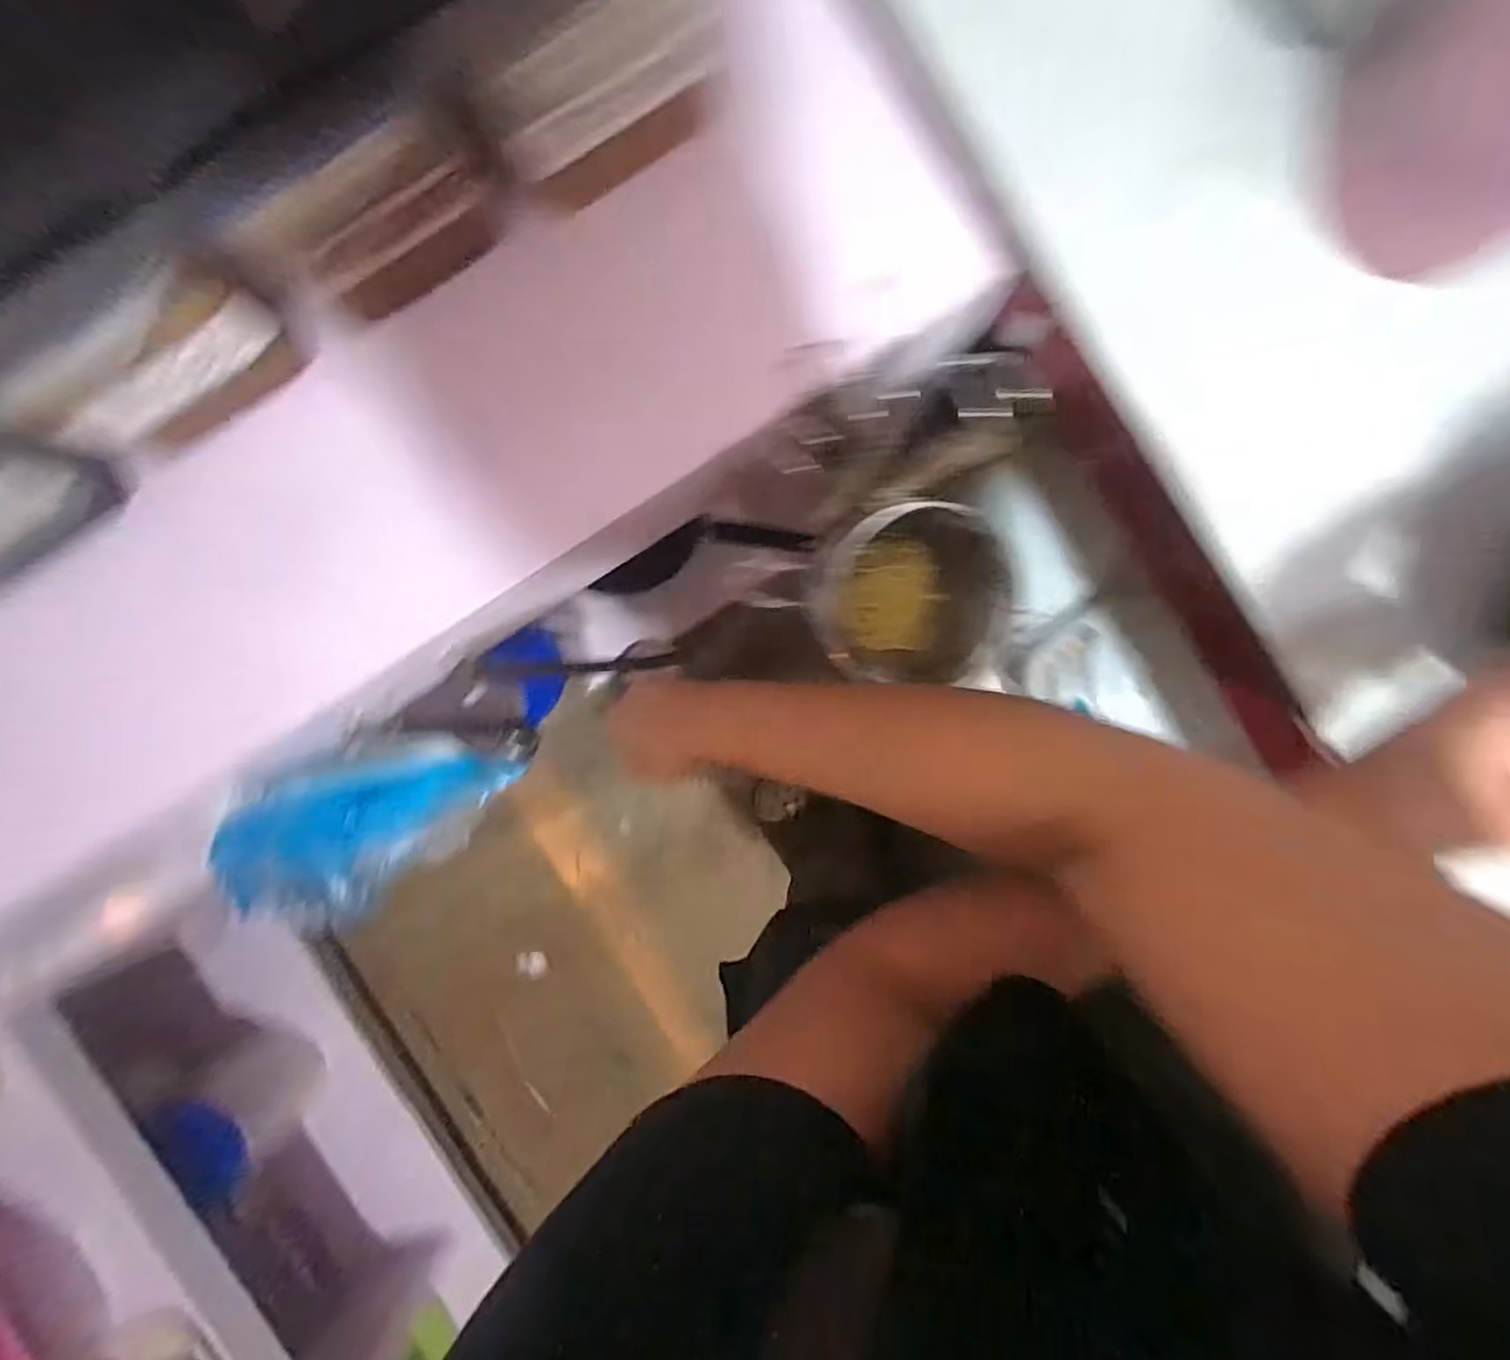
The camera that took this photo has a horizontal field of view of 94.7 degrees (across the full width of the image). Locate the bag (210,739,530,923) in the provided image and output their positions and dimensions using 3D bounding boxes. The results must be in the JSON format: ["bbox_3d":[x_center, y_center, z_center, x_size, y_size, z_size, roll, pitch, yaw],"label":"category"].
[{"bbox_3d":[-0.302,0.111,0.580,0.064,0.237,0.123,-10,93,27],"label":"bag"}]

